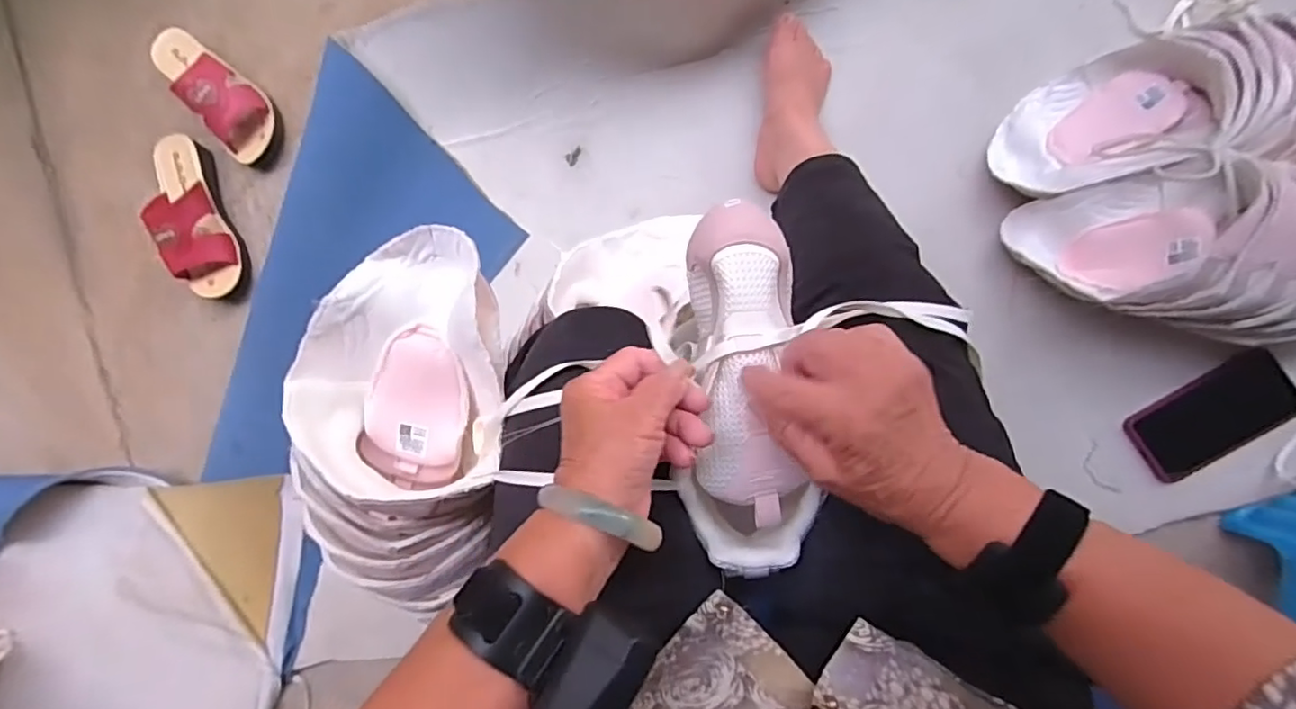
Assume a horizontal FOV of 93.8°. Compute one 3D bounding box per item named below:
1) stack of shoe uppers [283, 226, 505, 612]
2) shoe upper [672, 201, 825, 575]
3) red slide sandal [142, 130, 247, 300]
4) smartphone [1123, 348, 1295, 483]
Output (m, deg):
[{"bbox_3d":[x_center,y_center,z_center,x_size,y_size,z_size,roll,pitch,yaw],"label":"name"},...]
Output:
[{"bbox_3d":[-0.181,0.043,0.464,0.155,0.113,0.259,5,89,6],"label":"stack of shoe uppers"},{"bbox_3d":[0.064,0.024,0.396,0.084,0.052,0.233,-3,95,5],"label":"shoe upper"},{"bbox_3d":[-0.600,-0.181,0.792,0.075,0.066,0.215,-20,84,4],"label":"red slide sandal"},{"bbox_3d":[0.620,0.063,0.663,0.169,0.018,0.092,-31,95,5],"label":"smartphone"}]

